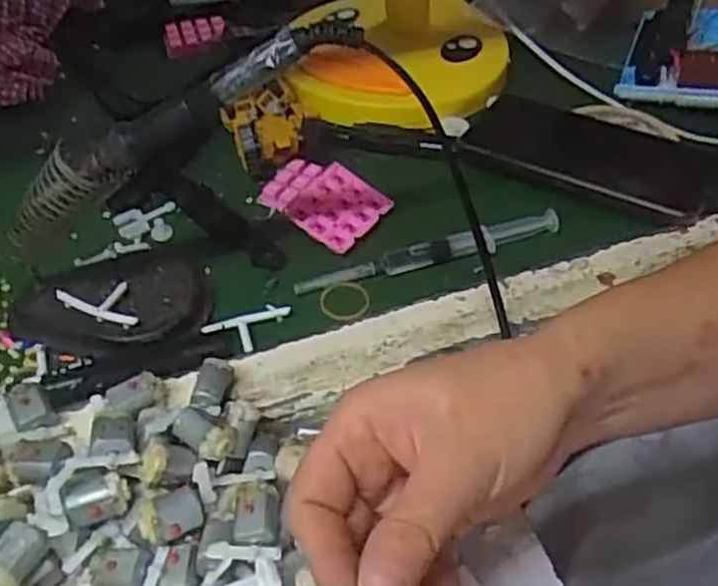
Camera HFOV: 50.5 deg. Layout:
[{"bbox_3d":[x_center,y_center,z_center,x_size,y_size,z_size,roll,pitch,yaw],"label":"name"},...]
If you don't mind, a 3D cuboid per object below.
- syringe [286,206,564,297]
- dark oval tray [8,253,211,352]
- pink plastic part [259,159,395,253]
[{"bbox_3d":[0.045,-0.027,0.474,0.171,0.012,0.014,-14,47,-10],"label":"syringe"},{"bbox_3d":[-0.148,0.002,0.453,0.112,0.022,0.075,-8,46,-4],"label":"dark oval tray"},{"bbox_3d":[-0.029,-0.065,0.511,0.086,0.017,0.057,25,53,25],"label":"pink plastic part"}]

